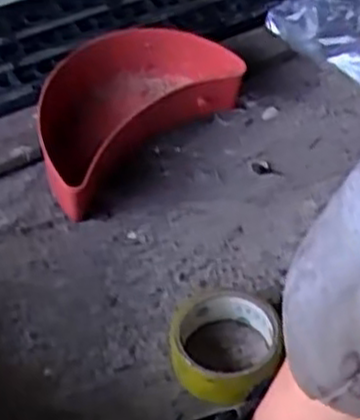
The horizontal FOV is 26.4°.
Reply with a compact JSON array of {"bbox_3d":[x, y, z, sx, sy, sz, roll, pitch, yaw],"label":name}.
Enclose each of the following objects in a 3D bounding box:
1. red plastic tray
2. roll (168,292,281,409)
[{"bbox_3d":[-0.055,-0.103,0.833,0.234,0.115,0.128,-31,54,-26],"label":"red plastic tray"},{"bbox_3d":[0.040,0.120,0.681,0.095,0.041,0.095,0,47,0],"label":"roll"}]

